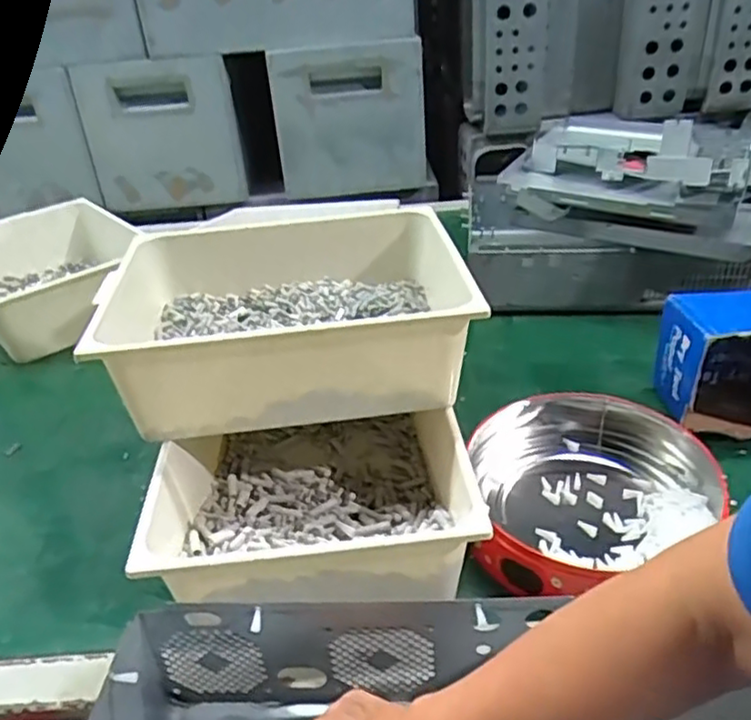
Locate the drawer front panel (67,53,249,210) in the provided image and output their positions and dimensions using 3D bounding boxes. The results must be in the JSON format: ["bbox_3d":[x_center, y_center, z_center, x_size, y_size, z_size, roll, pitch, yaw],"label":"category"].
[{"bbox_3d":[-0.405,-0.425,1.302,0.276,0.275,0.028,-3,31,2],"label":"drawer front panel"}]

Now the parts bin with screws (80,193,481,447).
[{"bbox_3d":[-0.090,-0.042,0.709,0.361,0.122,0.259,-5,31,-1],"label":"parts bin with screws"}]

